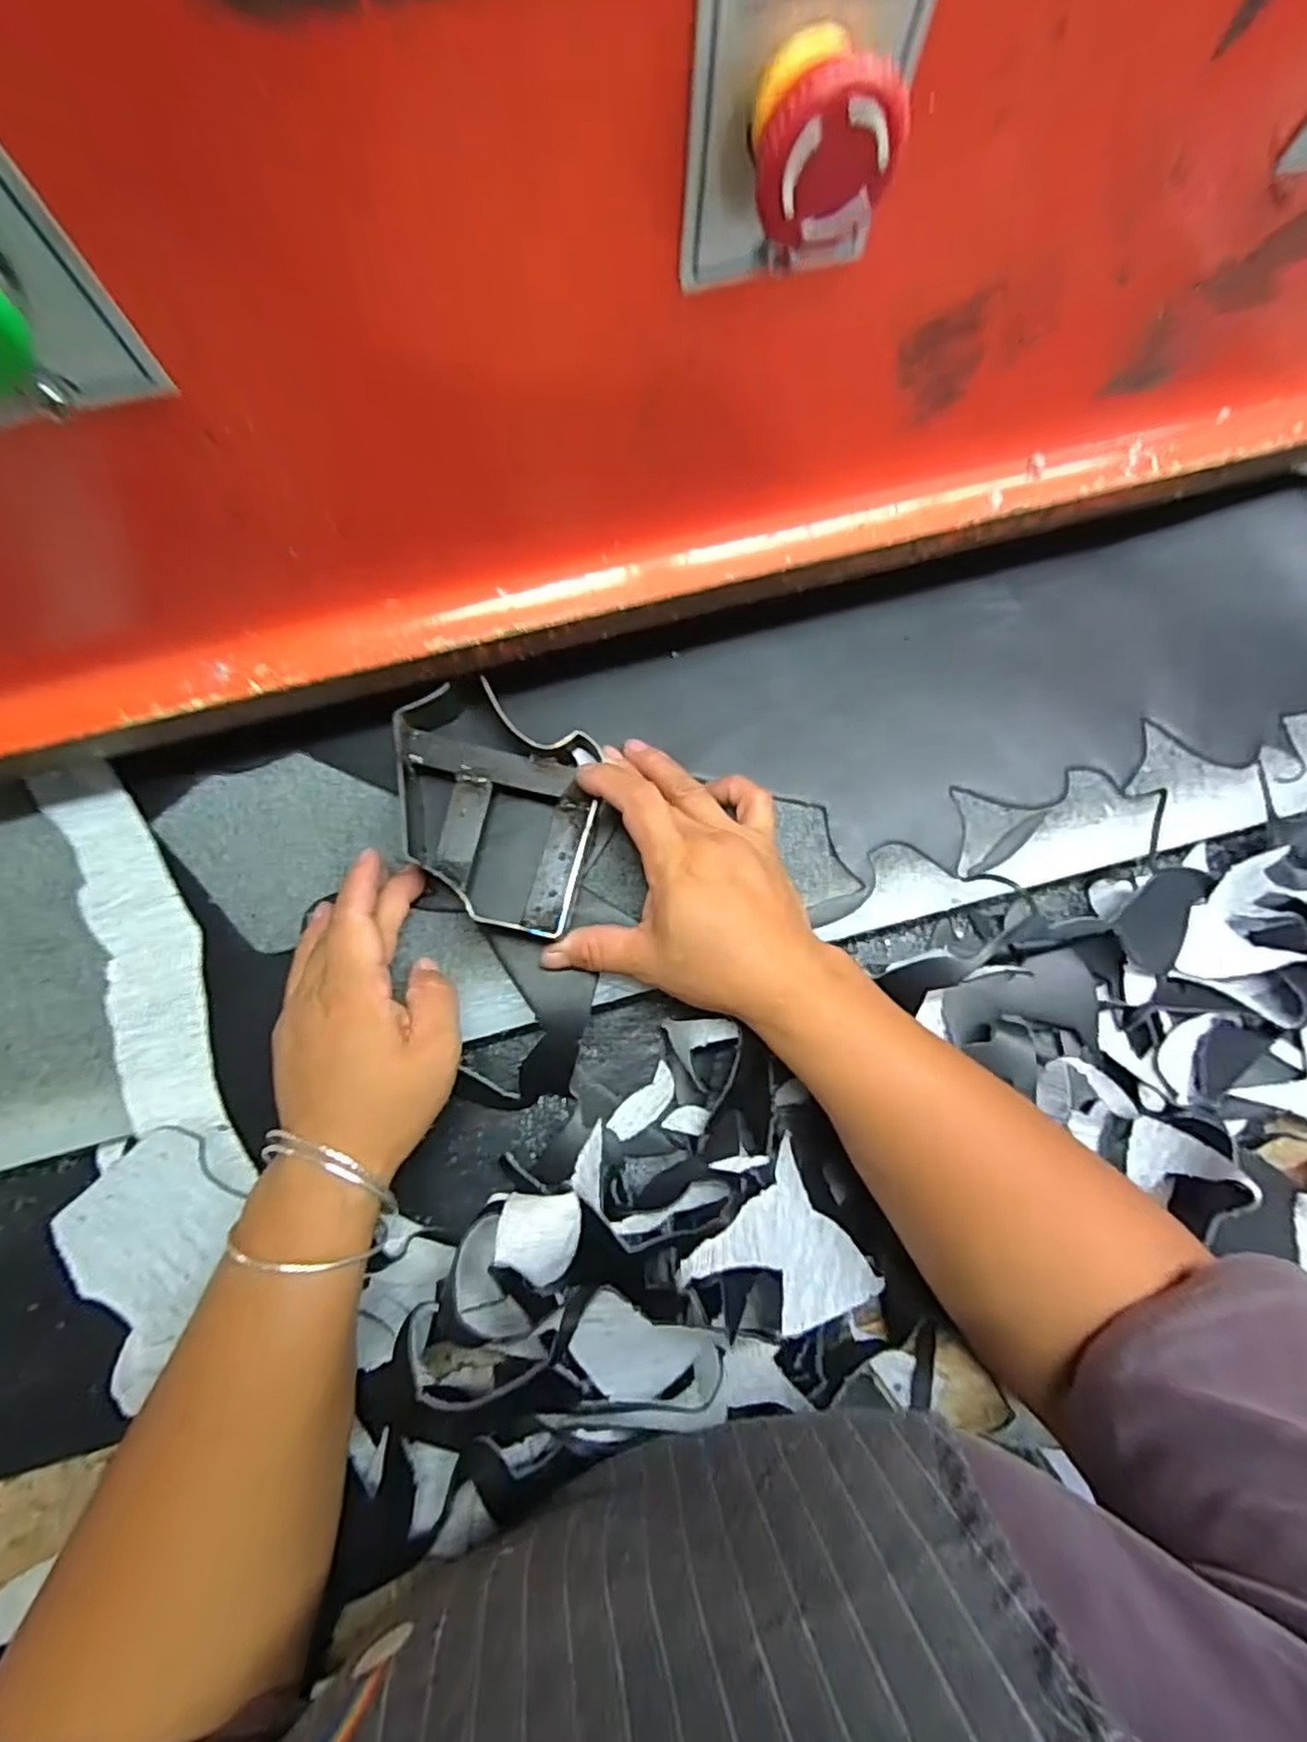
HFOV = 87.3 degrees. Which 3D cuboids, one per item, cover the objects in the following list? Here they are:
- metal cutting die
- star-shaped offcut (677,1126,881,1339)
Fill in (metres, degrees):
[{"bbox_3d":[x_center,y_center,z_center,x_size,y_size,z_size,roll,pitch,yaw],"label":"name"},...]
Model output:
[{"bbox_3d":[-0.086,-0.033,0.359,0.112,0.034,0.112,16,82,-1],"label":"metal cutting die"},{"bbox_3d":[0.061,0.180,0.306,0.011,0.097,0.079,-33,82,38],"label":"star-shaped offcut"}]

